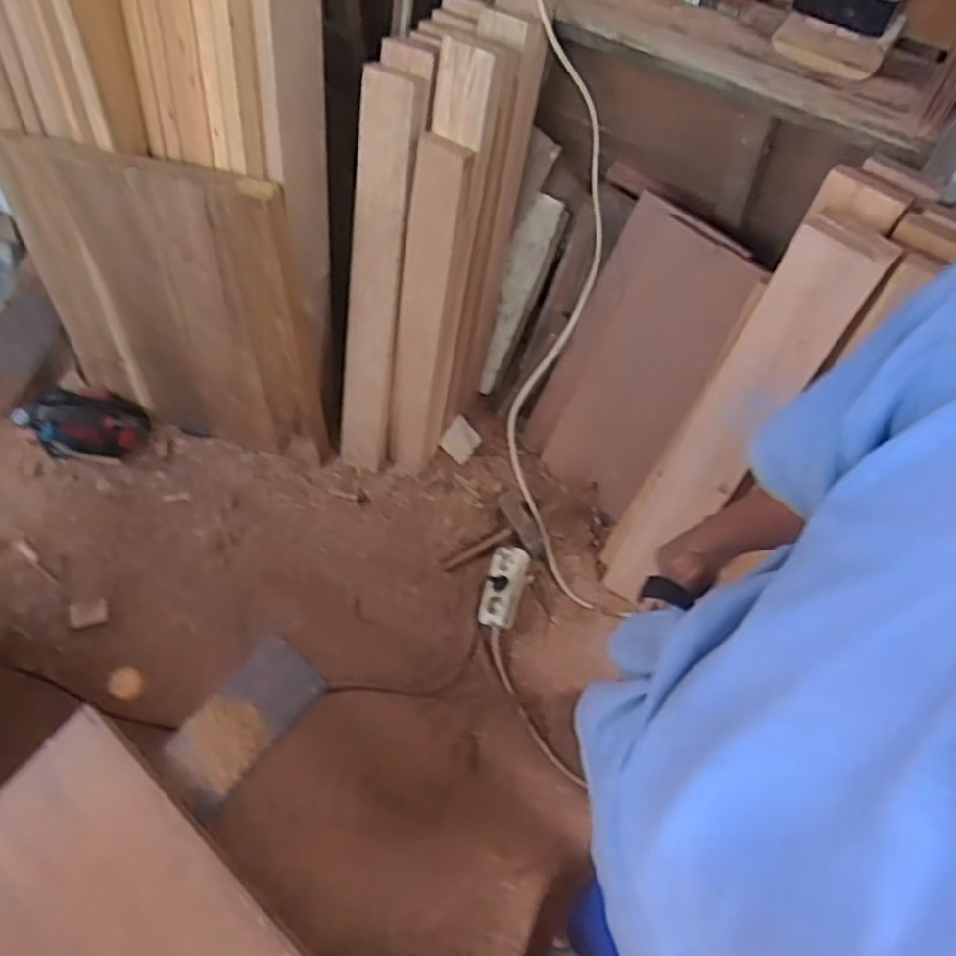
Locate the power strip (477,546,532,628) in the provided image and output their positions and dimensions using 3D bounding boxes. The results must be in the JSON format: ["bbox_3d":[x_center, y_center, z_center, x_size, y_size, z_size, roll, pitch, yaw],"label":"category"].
[{"bbox_3d":[0.051,0.210,1.429,0.072,0.048,0.160,13,64,9],"label":"power strip"}]

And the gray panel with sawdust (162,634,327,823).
[{"bbox_3d":[-0.246,0.251,0.762,0.085,0.019,0.167,36,70,19],"label":"gray panel with sawdust"}]

